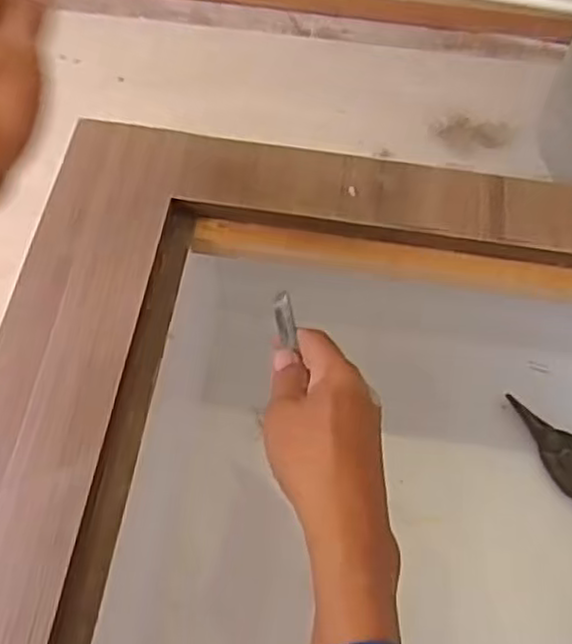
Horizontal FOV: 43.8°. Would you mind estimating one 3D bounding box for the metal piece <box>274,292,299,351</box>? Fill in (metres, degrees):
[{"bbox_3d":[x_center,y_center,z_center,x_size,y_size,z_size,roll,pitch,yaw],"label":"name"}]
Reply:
[{"bbox_3d":[-0.001,-0.001,0.489,0.012,0.011,0.037,-9,78,-6],"label":"metal piece"}]

